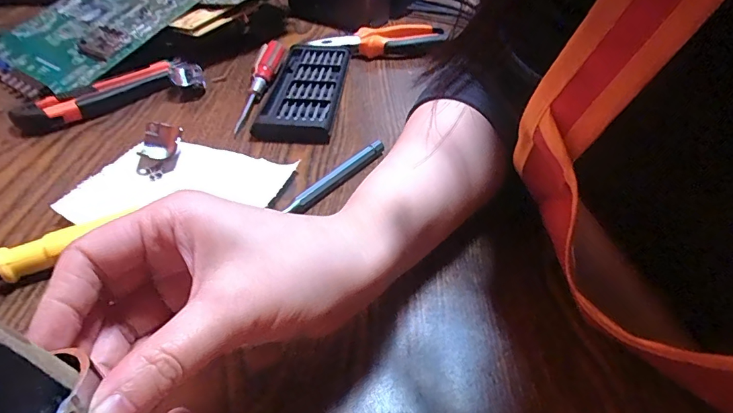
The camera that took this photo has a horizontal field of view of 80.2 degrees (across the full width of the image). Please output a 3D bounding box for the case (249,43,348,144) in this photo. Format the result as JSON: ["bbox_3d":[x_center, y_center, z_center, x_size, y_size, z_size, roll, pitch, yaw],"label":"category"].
[{"bbox_3d":[-0.056,-0.114,0.413,0.065,0.020,0.156,3,42,4],"label":"case"}]

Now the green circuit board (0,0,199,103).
[{"bbox_3d":[-0.326,-0.204,0.498,0.204,0.015,0.214,33,70,27],"label":"green circuit board"}]

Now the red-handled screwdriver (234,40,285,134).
[{"bbox_3d":[-0.103,-0.124,0.421,0.020,0.014,0.144,6,55,7],"label":"red-handled screwdriver"}]

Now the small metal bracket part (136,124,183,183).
[{"bbox_3d":[-0.159,-0.044,0.332,0.030,0.022,0.048,-6,42,-6],"label":"small metal bracket part"}]

